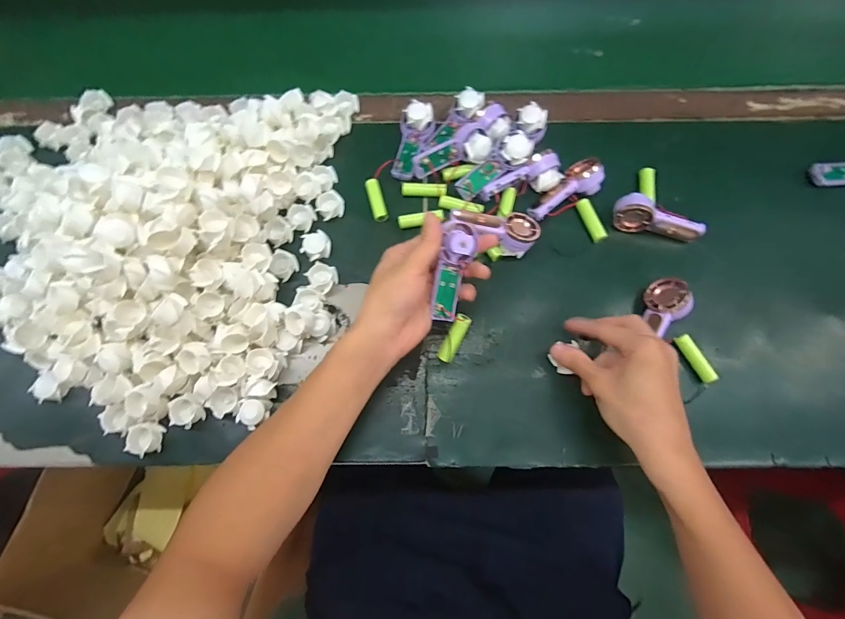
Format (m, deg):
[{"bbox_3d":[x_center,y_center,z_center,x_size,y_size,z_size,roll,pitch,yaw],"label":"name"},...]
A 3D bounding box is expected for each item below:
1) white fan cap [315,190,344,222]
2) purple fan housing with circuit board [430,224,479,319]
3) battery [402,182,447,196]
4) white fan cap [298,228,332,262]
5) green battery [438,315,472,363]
[{"bbox_3d":[-0.105,-0.118,0.448,0.032,0.012,0.028,-21,74,-5],"label":"white fan cap"},{"bbox_3d":[0.027,-0.034,0.368,0.027,0.024,0.091,13,110,5],"label":"purple fan housing with circuit board"},{"bbox_3d":[0.002,-0.136,0.452,0.051,0.015,0.014,4,73,2],"label":"battery"},{"bbox_3d":[-0.117,-0.070,0.435,0.033,0.008,0.031,0,73,1],"label":"white fan cap"},{"bbox_3d":[0.030,0.032,0.392,0.016,0.016,0.054,28,115,9],"label":"green battery"}]

